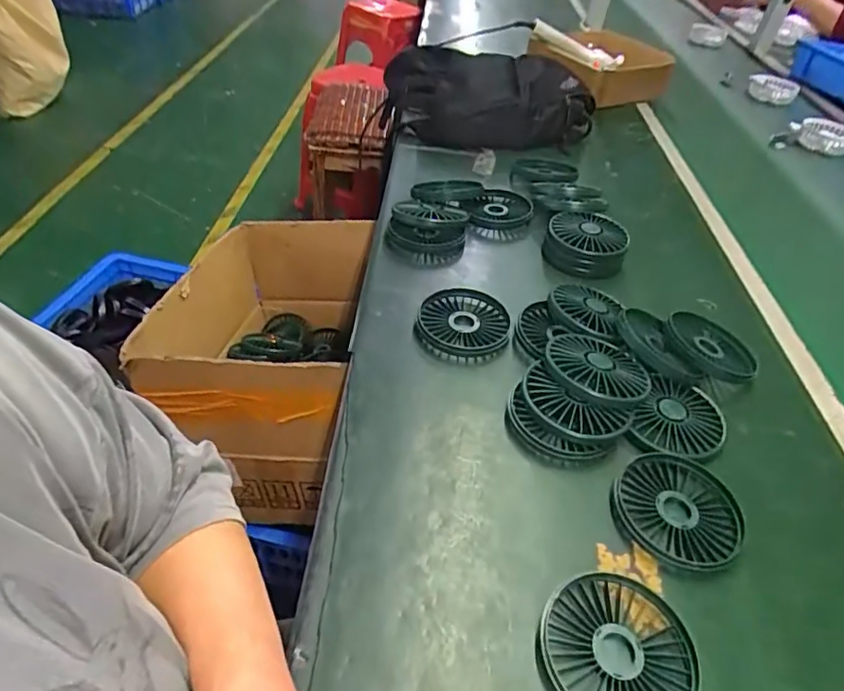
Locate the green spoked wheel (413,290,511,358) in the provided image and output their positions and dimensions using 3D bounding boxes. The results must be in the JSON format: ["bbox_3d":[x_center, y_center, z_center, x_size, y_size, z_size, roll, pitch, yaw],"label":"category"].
[{"bbox_3d":[0.039,-0.019,0.519,0.083,0.017,0.087,4,43,-3],"label":"green spoked wheel"}]

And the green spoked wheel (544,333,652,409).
[{"bbox_3d":[0.143,0.020,0.454,0.083,0.023,0.084,4,43,-3],"label":"green spoked wheel"}]

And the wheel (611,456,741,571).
[{"bbox_3d":[0.183,0.116,0.394,0.087,0.011,0.082,4,43,-3],"label":"wheel"}]

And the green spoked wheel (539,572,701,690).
[{"bbox_3d":[0.114,0.175,0.319,0.089,0.011,0.083,4,43,-3],"label":"green spoked wheel"}]

